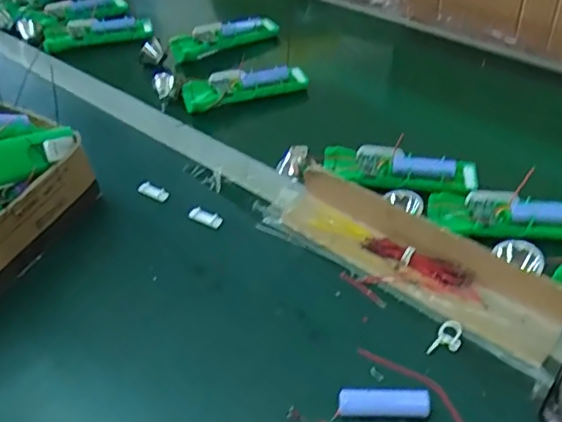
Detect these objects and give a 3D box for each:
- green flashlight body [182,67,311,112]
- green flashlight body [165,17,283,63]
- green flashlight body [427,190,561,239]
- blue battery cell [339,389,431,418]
[{"bbox_3d":[-0.047,-0.167,0.785,0.173,0.035,0.059,-15,45,-11],"label":"green flashlight body"},{"bbox_3d":[-0.083,-0.267,0.898,0.177,0.048,0.046,-19,42,-14],"label":"green flashlight body"},{"bbox_3d":[0.235,0.004,0.583,0.167,0.022,0.050,2,44,7],"label":"green flashlight body"},{"bbox_3d":[0.078,0.147,0.443,0.067,0.014,0.019,0,44,4],"label":"blue battery cell"}]

